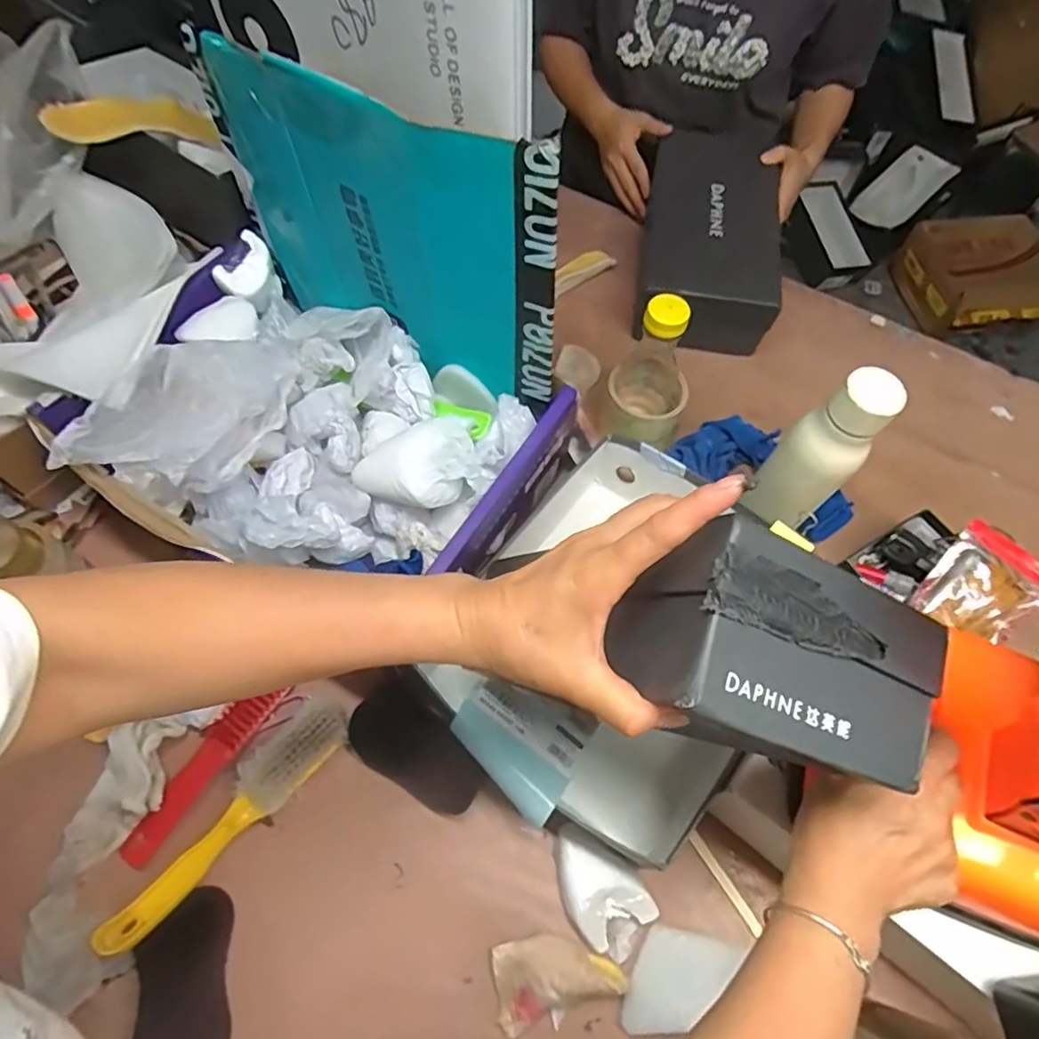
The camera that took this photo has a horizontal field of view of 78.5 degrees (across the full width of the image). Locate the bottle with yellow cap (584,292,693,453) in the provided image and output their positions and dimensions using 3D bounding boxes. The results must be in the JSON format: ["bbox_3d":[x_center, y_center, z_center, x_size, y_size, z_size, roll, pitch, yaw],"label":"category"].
[{"bbox_3d":[0.130,-0.152,0.683,0.101,0.196,0.116,15,64,6],"label":"bottle with yellow cap"}]

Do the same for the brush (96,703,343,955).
[{"bbox_3d":[-0.240,0.243,0.530,0.050,0.036,0.226,39,69,17],"label":"brush"}]

